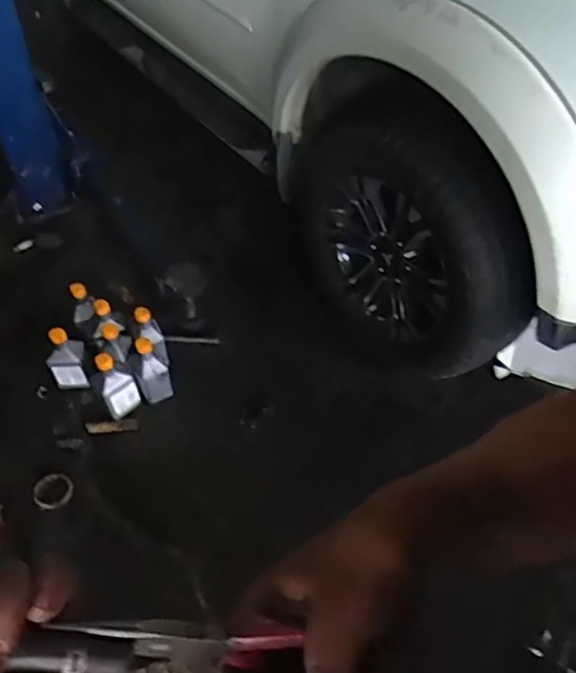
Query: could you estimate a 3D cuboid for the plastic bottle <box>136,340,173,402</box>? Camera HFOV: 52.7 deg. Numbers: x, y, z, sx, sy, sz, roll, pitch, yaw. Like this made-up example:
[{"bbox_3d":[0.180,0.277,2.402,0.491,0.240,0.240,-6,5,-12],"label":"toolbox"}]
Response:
[{"bbox_3d":[-0.389,0.099,1.682,0.082,0.194,0.112,-13,50,-13],"label":"plastic bottle"}]

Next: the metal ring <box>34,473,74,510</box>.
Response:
[{"bbox_3d":[-0.608,0.401,1.508,0.099,0.009,0.097,9,55,-13],"label":"metal ring"}]

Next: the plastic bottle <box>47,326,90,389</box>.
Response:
[{"bbox_3d":[-0.636,0.064,1.686,0.101,0.204,0.068,2,48,1],"label":"plastic bottle"}]

